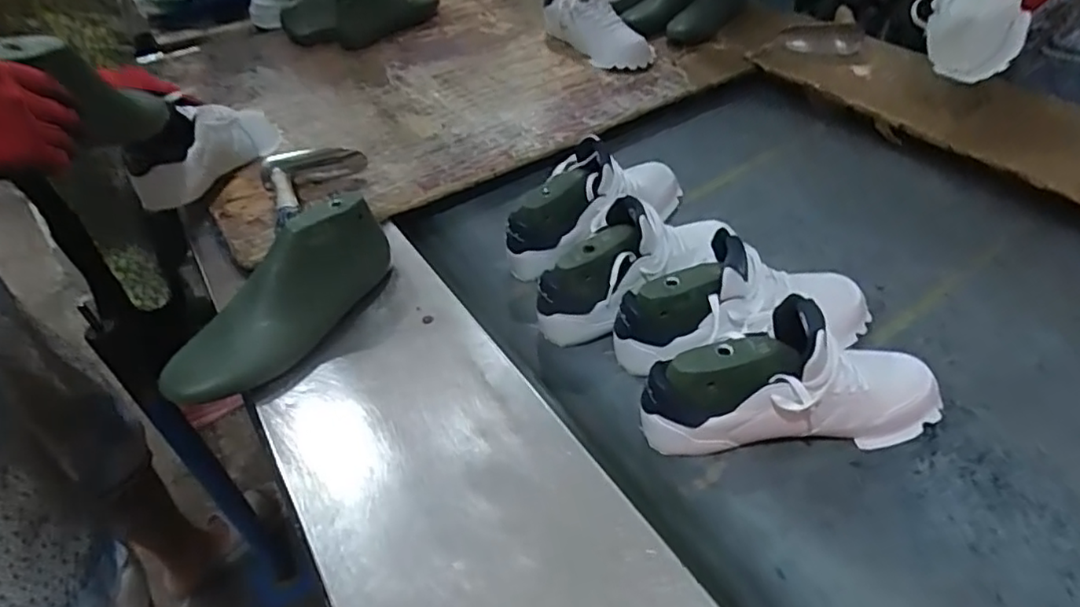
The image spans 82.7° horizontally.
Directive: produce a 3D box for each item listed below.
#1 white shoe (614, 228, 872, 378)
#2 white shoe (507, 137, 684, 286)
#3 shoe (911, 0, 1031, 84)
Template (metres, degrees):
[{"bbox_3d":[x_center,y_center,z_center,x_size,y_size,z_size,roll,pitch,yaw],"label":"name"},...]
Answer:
[{"bbox_3d":[0.219,-0.005,0.644,0.291,0.118,0.086,-10,47,-9],"label":"white shoe"},{"bbox_3d":[0.075,-0.143,0.796,0.270,0.125,0.098,-35,55,-28],"label":"white shoe"},{"bbox_3d":[0.626,-0.447,0.892,0.110,0.246,0.107,8,2,7],"label":"shoe"}]

